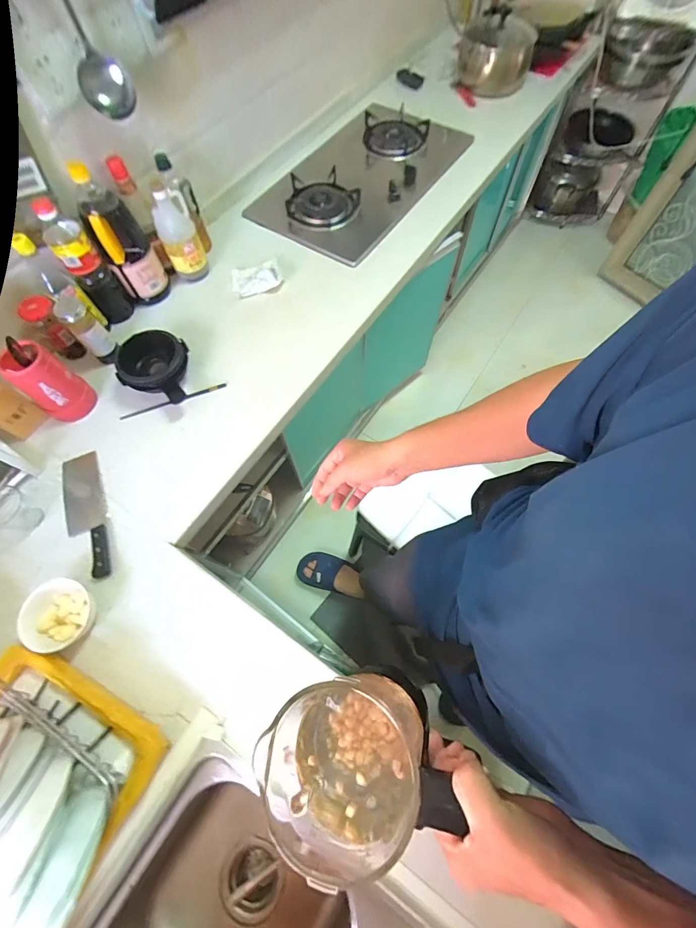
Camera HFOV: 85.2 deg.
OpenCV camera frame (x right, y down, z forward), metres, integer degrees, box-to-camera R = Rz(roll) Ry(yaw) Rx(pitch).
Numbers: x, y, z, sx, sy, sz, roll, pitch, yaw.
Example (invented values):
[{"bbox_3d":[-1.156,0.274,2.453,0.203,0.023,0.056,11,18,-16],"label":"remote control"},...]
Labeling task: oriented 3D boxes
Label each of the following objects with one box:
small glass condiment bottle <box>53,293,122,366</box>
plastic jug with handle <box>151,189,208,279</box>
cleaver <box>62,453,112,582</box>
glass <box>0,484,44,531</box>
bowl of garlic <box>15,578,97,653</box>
[{"bbox_3d":[-0.559,-0.288,0.820,0.063,0.132,0.069,-42,72,-16],"label":"small glass condiment bottle"},{"bbox_3d":[-0.402,-0.545,0.899,0.088,0.183,0.083,-22,68,-9],"label":"plastic jug with handle"},{"bbox_3d":[-0.510,0.096,0.727,0.073,0.019,0.265,-21,68,-8],"label":"cleaver"},{"bbox_3d":[-0.624,0.083,0.701,0.088,0.072,0.081,10,67,5],"label":"glass"},{"bbox_3d":[-0.486,0.255,0.638,0.096,0.050,0.108,-6,66,-2],"label":"bowl of garlic"}]

